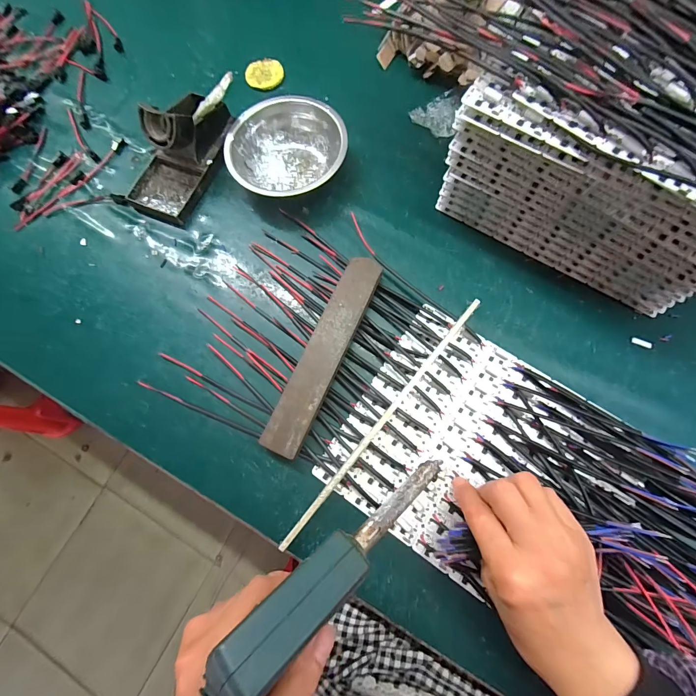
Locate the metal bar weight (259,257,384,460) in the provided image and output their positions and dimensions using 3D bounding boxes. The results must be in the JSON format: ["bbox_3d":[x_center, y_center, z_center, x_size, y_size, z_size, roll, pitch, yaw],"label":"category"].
[{"bbox_3d":[-0.021,0.004,0.323,0.036,0.021,0.198,23,77,8],"label":"metal bar weight"}]

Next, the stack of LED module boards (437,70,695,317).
[{"bbox_3d":[0.249,-0.158,0.302,0.270,0.135,0.156,36,79,11],"label":"stack of LED module boards"}]

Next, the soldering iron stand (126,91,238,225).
[{"bbox_3d":[-0.192,-0.224,0.374,0.076,0.063,0.150,21,76,8],"label":"soldering iron stand"}]

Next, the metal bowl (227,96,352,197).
[{"bbox_3d":[-0.066,-0.218,0.378,0.126,0.042,0.113,2,75,3],"label":"metal bowl"}]

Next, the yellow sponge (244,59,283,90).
[{"bbox_3d":[-0.107,-0.352,0.434,0.047,0.006,0.043,14,76,6],"label":"yellow sponge"}]

